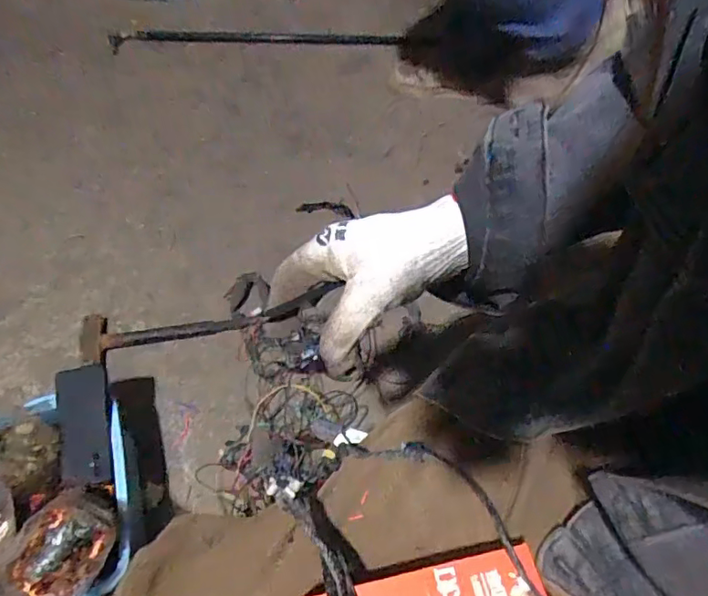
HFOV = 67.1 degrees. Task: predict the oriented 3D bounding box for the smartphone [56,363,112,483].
[{"bbox_3d":[-0.367,0.171,0.724,0.060,0.007,0.154,-6,72,-18],"label":"smartphone"}]

